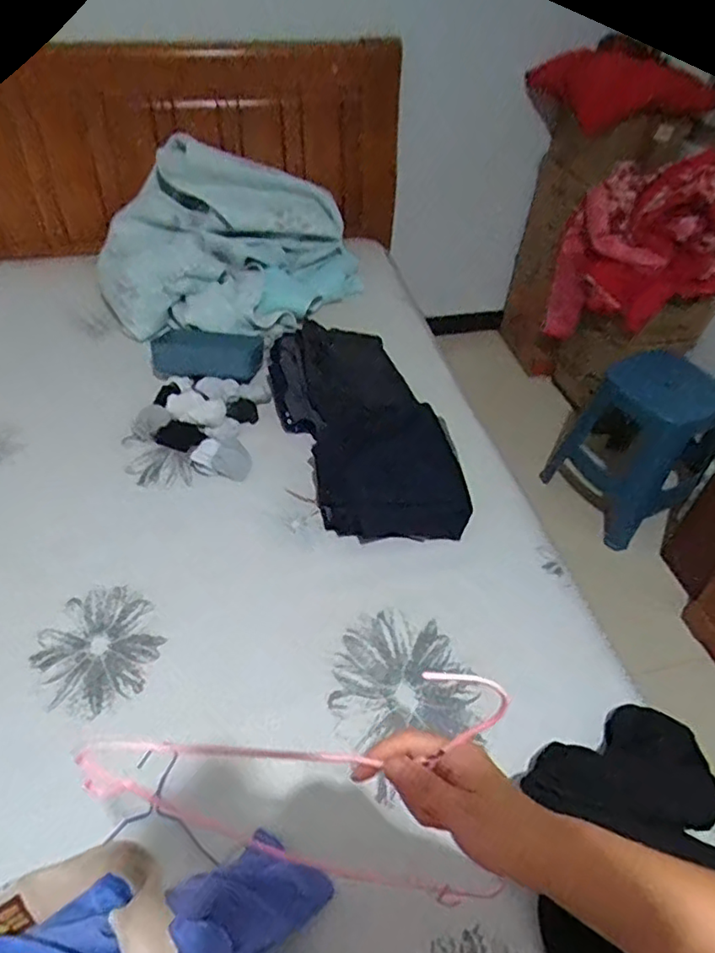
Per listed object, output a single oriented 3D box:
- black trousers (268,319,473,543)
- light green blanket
[{"bbox_3d":[0.016,-0.113,1.325,0.307,0.098,0.622,-14,49,-17],"label":"black trousers"},{"bbox_3d":[-0.352,-0.652,1.672,0.708,0.318,0.505,-13,49,-16],"label":"light green blanket"}]

